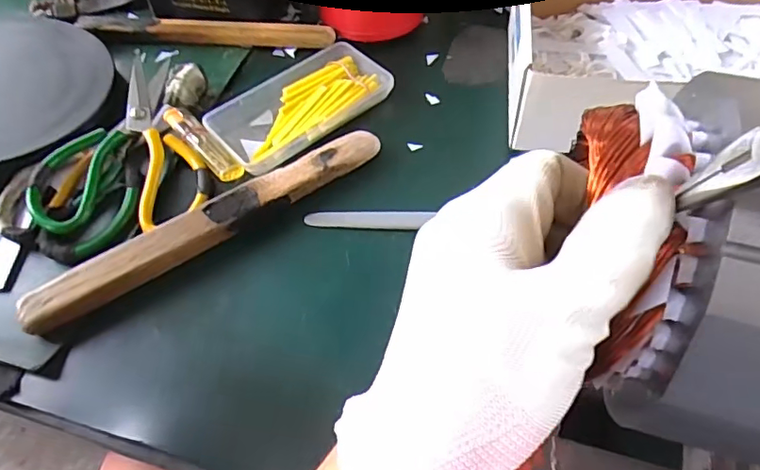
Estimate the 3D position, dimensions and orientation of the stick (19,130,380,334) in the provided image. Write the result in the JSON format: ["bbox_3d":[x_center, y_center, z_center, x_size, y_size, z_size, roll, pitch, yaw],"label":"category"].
[{"bbox_3d":[-0.122,-0.011,0.395,0.274,0.023,0.032,-30,60,-14],"label":"stick"}]

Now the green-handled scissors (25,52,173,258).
[{"bbox_3d":[-0.221,-0.081,0.440,0.069,0.022,0.196,5,58,7],"label":"green-handled scissors"}]

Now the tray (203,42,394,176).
[{"bbox_3d":[-0.068,-0.114,0.466,0.151,0.020,0.087,-38,62,-19],"label":"tray"}]

